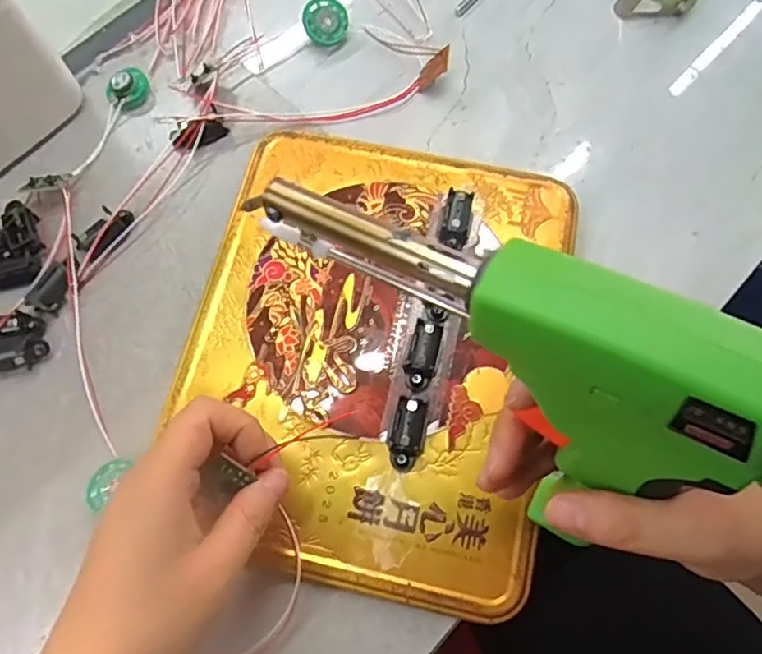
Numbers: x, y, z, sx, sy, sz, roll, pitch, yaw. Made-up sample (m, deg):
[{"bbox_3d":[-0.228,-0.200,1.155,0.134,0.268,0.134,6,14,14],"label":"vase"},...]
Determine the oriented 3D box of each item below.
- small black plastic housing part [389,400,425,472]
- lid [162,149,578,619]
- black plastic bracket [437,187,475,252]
[{"bbox_3d":[0.013,0.053,0.280,0.015,0.015,0.033,9,70,4],"label":"small black plastic housing part"},{"bbox_3d":[-0.005,0.007,0.307,0.188,0.015,0.234,11,70,5],"label":"lid"},{"bbox_3d":[0.042,-0.059,0.319,0.017,0.014,0.033,12,70,5],"label":"black plastic bracket"}]

